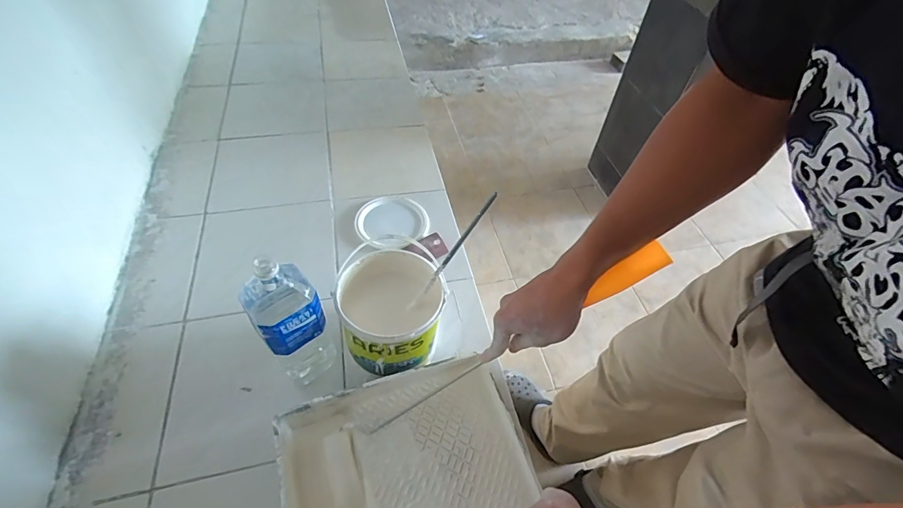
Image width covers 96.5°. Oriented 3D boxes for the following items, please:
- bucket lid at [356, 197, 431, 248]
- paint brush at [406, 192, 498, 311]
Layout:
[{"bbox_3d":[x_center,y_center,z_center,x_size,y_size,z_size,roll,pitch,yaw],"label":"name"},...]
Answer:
[{"bbox_3d":[-0.148,-0.085,1.007,0.171,0.022,0.171,3,51,-3],"label":"bucket lid"},{"bbox_3d":[-0.004,0.005,0.669,0.016,0.262,0.012,5,40,-48],"label":"paint brush"}]

